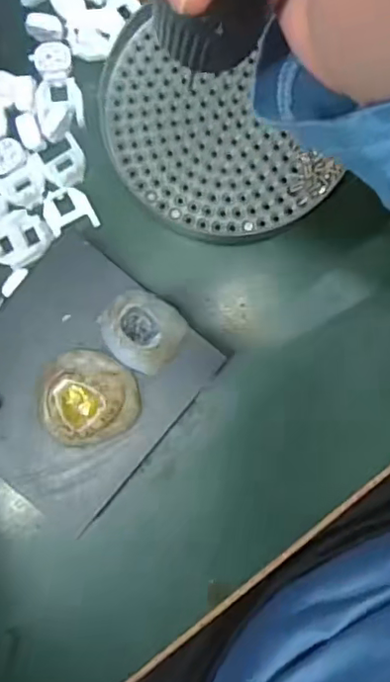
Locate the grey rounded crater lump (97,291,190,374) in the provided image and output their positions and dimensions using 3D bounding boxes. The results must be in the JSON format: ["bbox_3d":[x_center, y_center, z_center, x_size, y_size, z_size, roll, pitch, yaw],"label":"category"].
[{"bbox_3d":[-0.023,-0.005,0.248,0.034,0.009,0.032,43,89,2],"label":"grey rounded crater lump"}]

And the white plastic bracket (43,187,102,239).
[{"bbox_3d":[-0.058,-0.061,0.267,0.022,0.006,0.021,-19,88,1],"label":"white plastic bracket"}]

